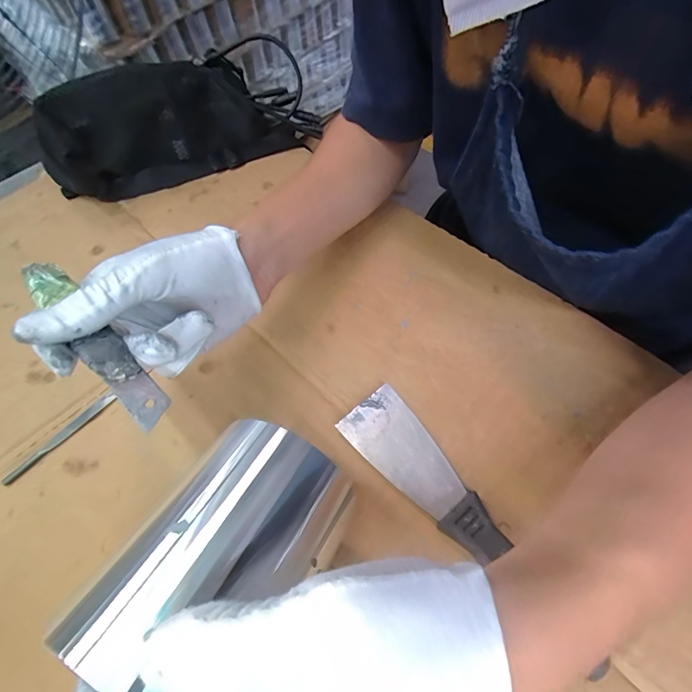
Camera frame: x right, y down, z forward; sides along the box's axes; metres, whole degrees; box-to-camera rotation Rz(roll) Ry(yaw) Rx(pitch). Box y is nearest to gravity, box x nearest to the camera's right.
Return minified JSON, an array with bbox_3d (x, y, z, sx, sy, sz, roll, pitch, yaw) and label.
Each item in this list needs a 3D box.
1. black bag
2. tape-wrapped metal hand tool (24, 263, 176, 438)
[{"bbox_3d":[-0.198,-0.241,0.406,0.265,0.095,0.079,-21,60,-8],"label":"black bag"},{"bbox_3d":[-0.134,-0.006,0.195,0.137,0.004,0.020,39,48,23],"label":"tape-wrapped metal hand tool"}]

